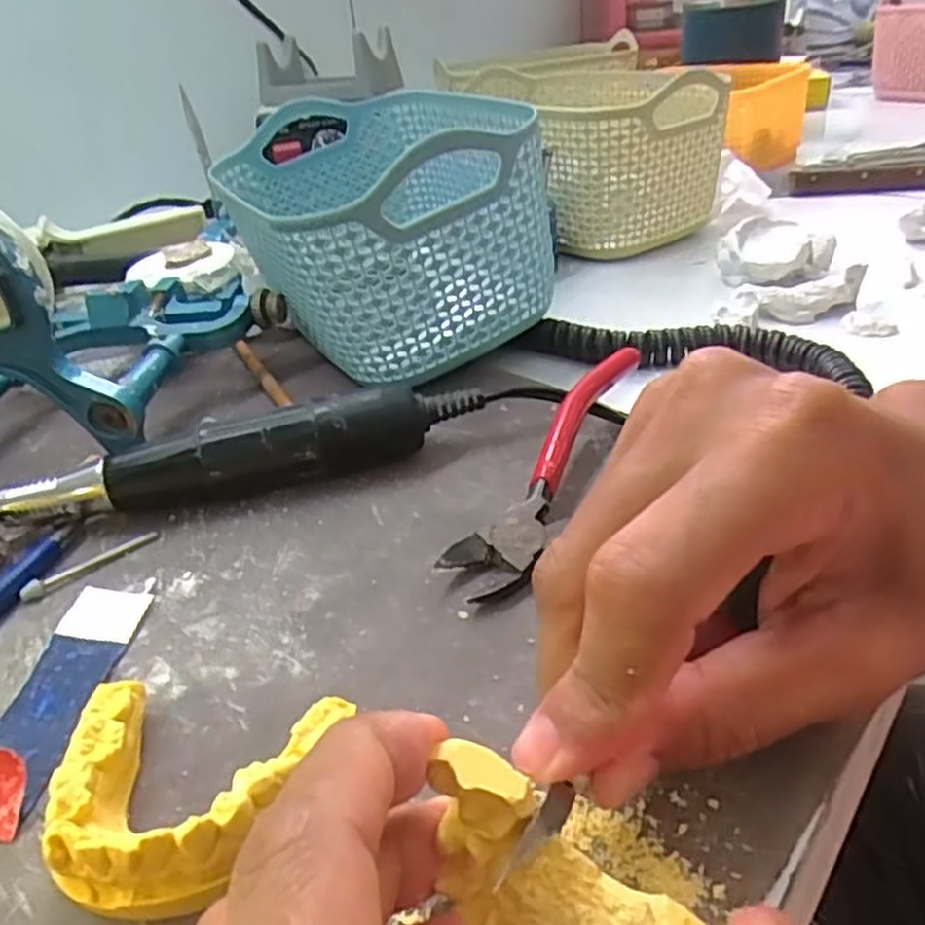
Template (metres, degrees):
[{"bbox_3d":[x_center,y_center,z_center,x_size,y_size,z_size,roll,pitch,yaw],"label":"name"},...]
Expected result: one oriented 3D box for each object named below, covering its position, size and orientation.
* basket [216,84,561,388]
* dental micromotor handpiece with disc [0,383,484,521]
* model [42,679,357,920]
[{"bbox_3d":[-0.039,-0.116,0.357,0.112,0.084,0.174,-17,33,-16],"label":"basket"},{"bbox_3d":[-0.093,0.000,0.260,0.197,0.026,0.021,-11,32,-8],"label":"dental micromotor handpiece with disc"},{"bbox_3d":[-0.060,0.067,0.159,0.056,0.029,0.048,2,33,13],"label":"model"}]

